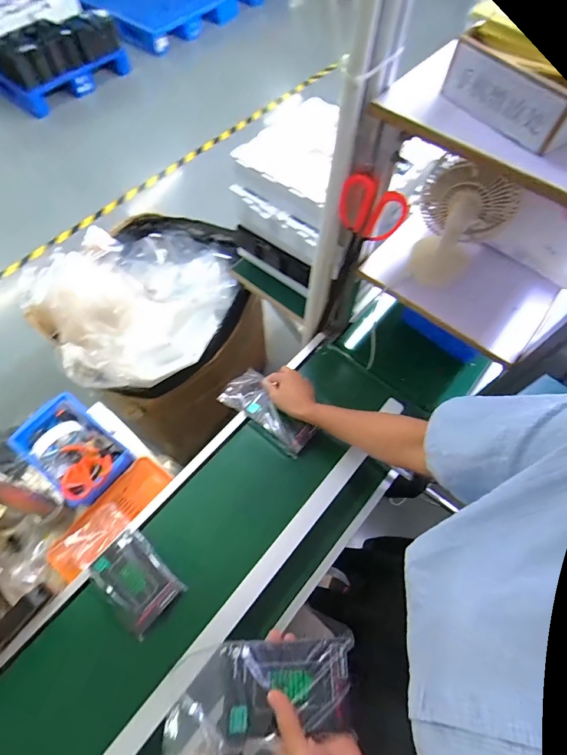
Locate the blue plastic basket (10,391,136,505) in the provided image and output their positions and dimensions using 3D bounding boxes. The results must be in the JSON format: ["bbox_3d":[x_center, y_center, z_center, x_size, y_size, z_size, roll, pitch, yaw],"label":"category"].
[{"bbox_3d":[-0.416,0.142,0.772,0.223,0.064,0.144,36,68,16],"label":"blue plastic basket"}]

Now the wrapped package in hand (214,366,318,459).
[{"bbox_3d":[-0.028,0.062,0.732,0.191,0.023,0.085,35,78,19],"label":"wrapped package in hand"}]

